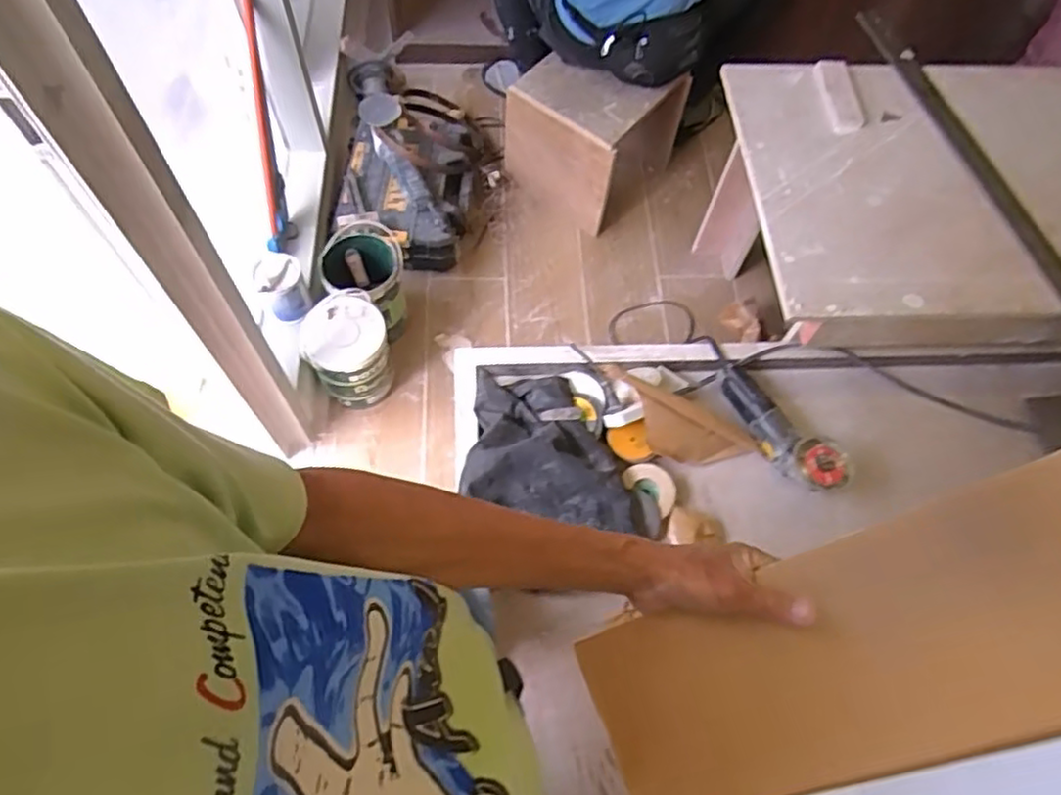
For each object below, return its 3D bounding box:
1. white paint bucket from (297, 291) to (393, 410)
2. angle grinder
[{"bbox_3d":[-0.397,-0.092,1.502,0.175,0.213,0.164,1,63,-2],"label":"white paint bucket"},{"bbox_3d":[0.429,0.046,1.171,0.093,0.086,0.275,-26,67,-15],"label":"angle grinder"}]

